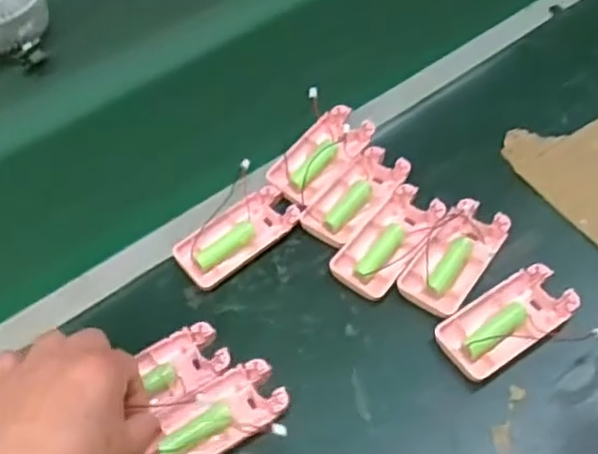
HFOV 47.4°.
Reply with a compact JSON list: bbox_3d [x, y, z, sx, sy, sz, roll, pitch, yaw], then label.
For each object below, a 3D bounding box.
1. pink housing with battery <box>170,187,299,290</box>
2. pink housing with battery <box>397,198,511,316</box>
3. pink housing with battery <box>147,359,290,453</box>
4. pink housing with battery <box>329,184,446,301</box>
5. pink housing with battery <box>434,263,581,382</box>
[{"bbox_3d":[-0.046,0.006,0.517,0.095,0.017,0.043,-35,59,-19],"label":"pink housing with battery"},{"bbox_3d":[0.114,0.020,0.494,0.045,0.013,0.094,29,62,23],"label":"pink housing with battery"},{"bbox_3d":[-0.054,0.123,0.434,0.094,0.017,0.045,-27,56,-14],"label":"pink housing with battery"},{"bbox_3d":[0.067,0.010,0.503,0.047,0.011,0.096,32,63,25],"label":"pink housing with battery"},{"bbox_3d":[0.140,0.063,0.460,0.095,0.013,0.048,-30,57,-16],"label":"pink housing with battery"}]

